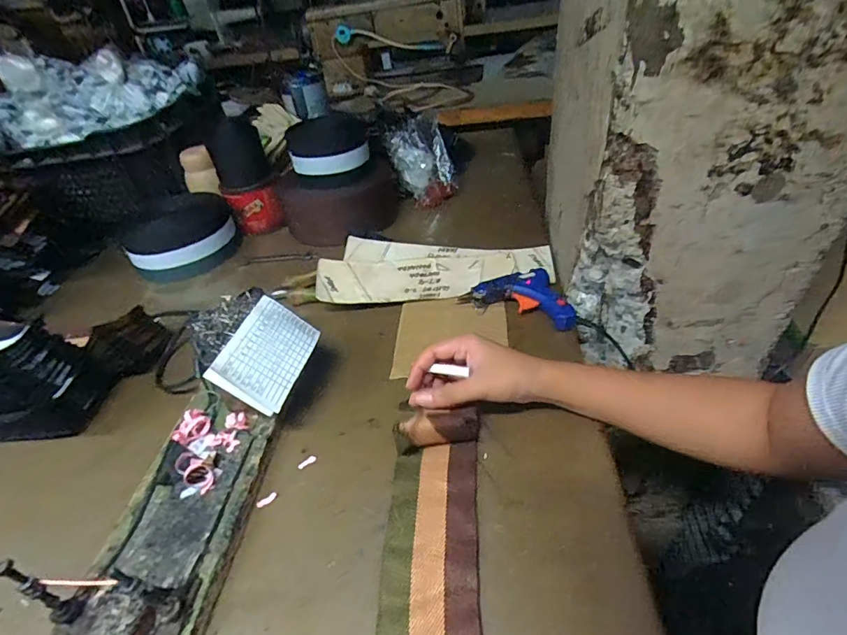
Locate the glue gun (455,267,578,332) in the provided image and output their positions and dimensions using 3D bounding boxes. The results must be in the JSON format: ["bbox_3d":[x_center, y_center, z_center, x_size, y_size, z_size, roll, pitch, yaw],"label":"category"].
[{"bbox_3d":[0.128,-0.033,0.575,0.141,0.029,0.088,14,45,24],"label":"glue gun"}]

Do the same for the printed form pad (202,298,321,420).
[{"bbox_3d":[-0.147,0.033,0.430,0.070,0.009,0.104,35,44,-17],"label":"printed form pad"}]

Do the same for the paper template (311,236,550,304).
[{"bbox_3d":[0.018,-0.068,0.623,0.313,0.020,0.117,0,49,1],"label":"paper template"}]

